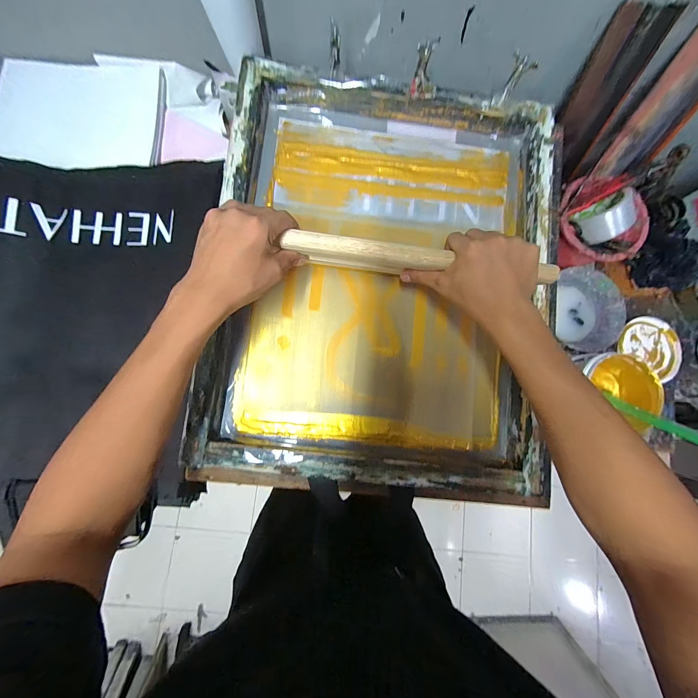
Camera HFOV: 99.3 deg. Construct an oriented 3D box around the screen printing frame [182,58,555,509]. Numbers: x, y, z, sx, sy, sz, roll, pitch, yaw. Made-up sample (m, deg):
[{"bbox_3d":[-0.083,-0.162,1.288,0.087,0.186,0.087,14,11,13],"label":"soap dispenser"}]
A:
[{"bbox_3d":[0.045,-0.100,0.412,0.432,0.052,0.530,6,84,-4],"label":"screen printing frame"}]

